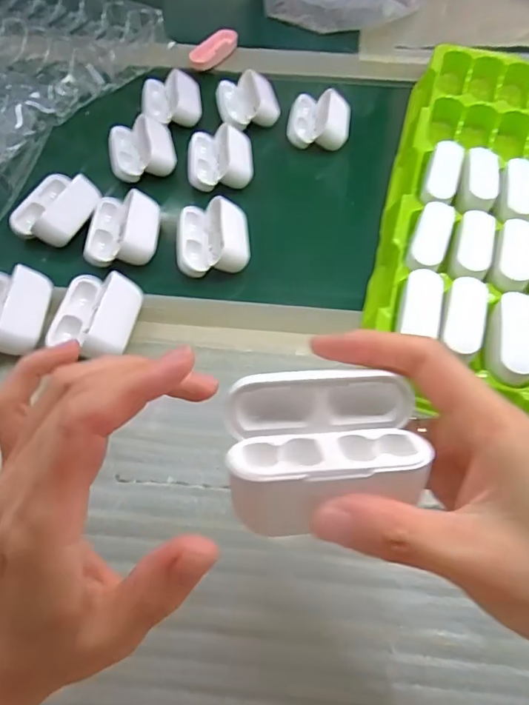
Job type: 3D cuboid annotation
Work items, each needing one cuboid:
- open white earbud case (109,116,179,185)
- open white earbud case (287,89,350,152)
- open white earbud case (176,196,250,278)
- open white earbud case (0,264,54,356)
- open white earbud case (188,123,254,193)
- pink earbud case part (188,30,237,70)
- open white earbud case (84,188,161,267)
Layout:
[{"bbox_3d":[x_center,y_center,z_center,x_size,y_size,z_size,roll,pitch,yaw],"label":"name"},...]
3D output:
[{"bbox_3d":[-0.110,-0.185,0.447,0.055,0.025,0.066,-13,60,-8],"label":"open white earbud case"},{"bbox_3d":[0.051,-0.219,0.469,0.056,0.027,0.059,5,59,2],"label":"open white earbud case"},{"bbox_3d":[-0.040,-0.090,0.393,0.055,0.029,0.063,-4,59,-3],"label":"open white earbud case"},{"bbox_3d":[-0.177,-0.027,0.345,0.051,0.031,0.072,-1,59,-1],"label":"open white earbud case"},{"bbox_3d":[-0.039,-0.174,0.445,0.056,0.027,0.065,-3,59,-2],"label":"open white earbud case"},{"bbox_3d":[-0.054,-0.322,0.534,0.029,0.011,0.069,39,66,20],"label":"pink earbud case part"},{"bbox_3d":[-0.111,-0.100,0.397,0.052,0.029,0.071,0,59,-1],"label":"open white earbud case"}]

